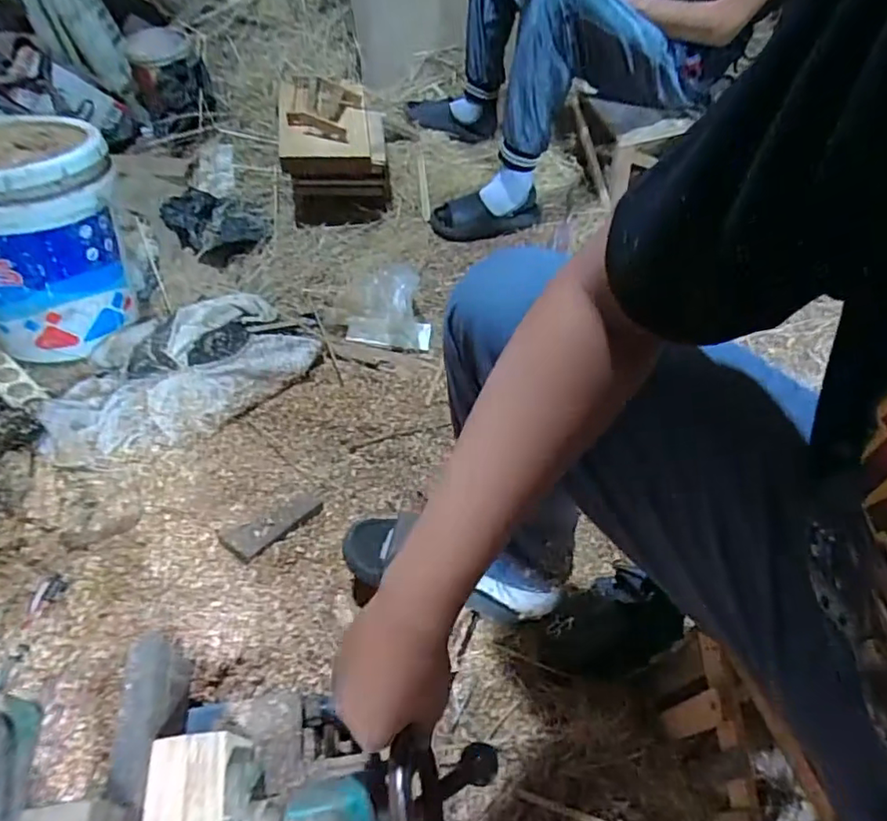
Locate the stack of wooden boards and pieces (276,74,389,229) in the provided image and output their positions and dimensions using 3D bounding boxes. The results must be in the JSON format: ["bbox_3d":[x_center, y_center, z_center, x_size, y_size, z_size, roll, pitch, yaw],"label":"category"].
[{"bbox_3d":[-0.249,-0.597,1.349,0.233,0.254,0.213,-7,53,-4],"label":"stack of wooden boards and pieces"}]

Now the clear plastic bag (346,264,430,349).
[{"bbox_3d":[-0.105,-0.203,1.132,0.157,0.093,0.140,2,53,3],"label":"clear plastic bag"}]

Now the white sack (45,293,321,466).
[{"bbox_3d":[-0.452,-0.081,1.012,0.438,0.080,0.273,-23,56,-15],"label":"white sack"}]

